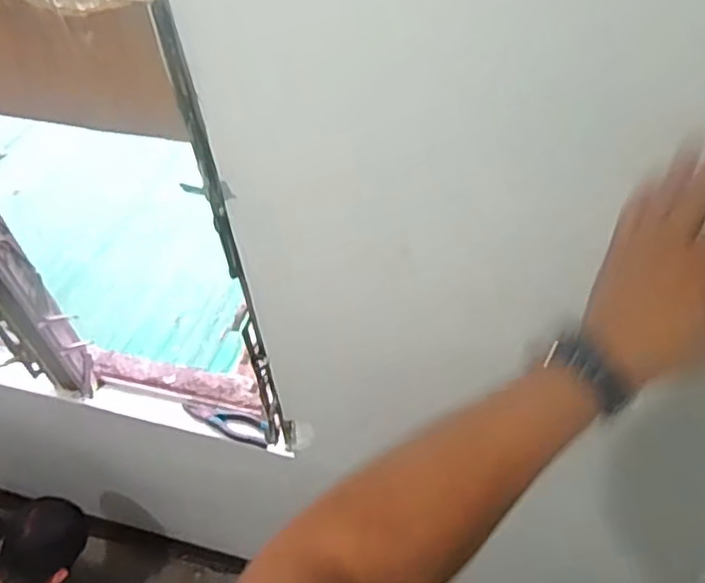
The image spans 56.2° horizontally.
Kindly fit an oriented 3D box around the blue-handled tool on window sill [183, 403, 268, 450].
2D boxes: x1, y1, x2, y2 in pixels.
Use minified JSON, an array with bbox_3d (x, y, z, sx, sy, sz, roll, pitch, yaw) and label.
[{"bbox_3d":[-0.249,0.258,1.325,0.201,0.026,0.060,21,55,20],"label":"blue-handled tool on window sill"}]

